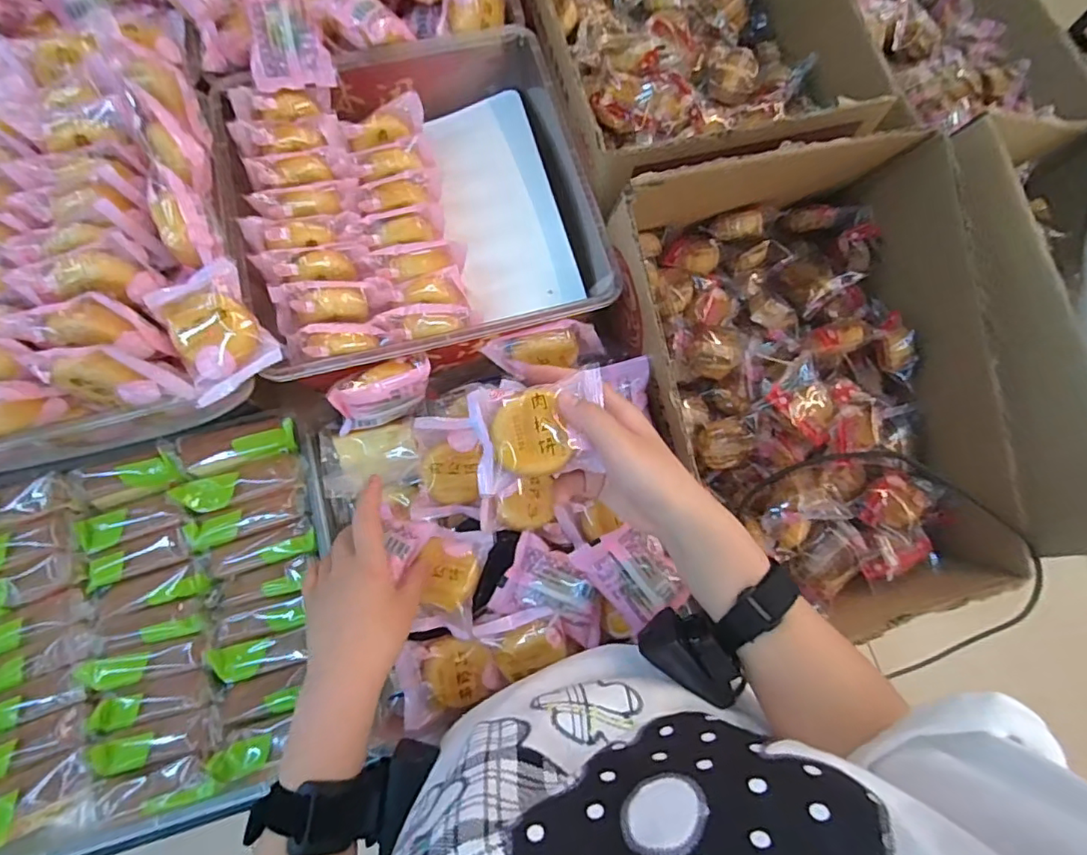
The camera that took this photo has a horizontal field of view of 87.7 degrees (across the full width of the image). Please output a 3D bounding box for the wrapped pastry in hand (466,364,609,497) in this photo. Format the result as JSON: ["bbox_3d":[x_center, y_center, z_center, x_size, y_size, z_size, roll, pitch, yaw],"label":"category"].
[{"bbox_3d":[-0.001,-0.001,0.363,0.088,0.027,0.065,-11,74,-6],"label":"wrapped pastry in hand"}]

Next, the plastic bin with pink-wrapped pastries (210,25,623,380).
[{"bbox_3d":[-0.116,-0.209,0.516,0.299,0.076,0.320,-14,75,-6],"label":"plastic bin with pink-wrapped pastries"}]

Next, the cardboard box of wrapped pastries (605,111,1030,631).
[{"bbox_3d":[0.241,-0.034,0.485,0.295,0.182,0.392,-14,75,-6],"label":"cardboard box of wrapped pastries"}]

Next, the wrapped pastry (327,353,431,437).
[{"bbox_3d":[-0.131,-0.028,0.462,0.087,0.052,0.037,-21,76,-8],"label":"wrapped pastry"}]

